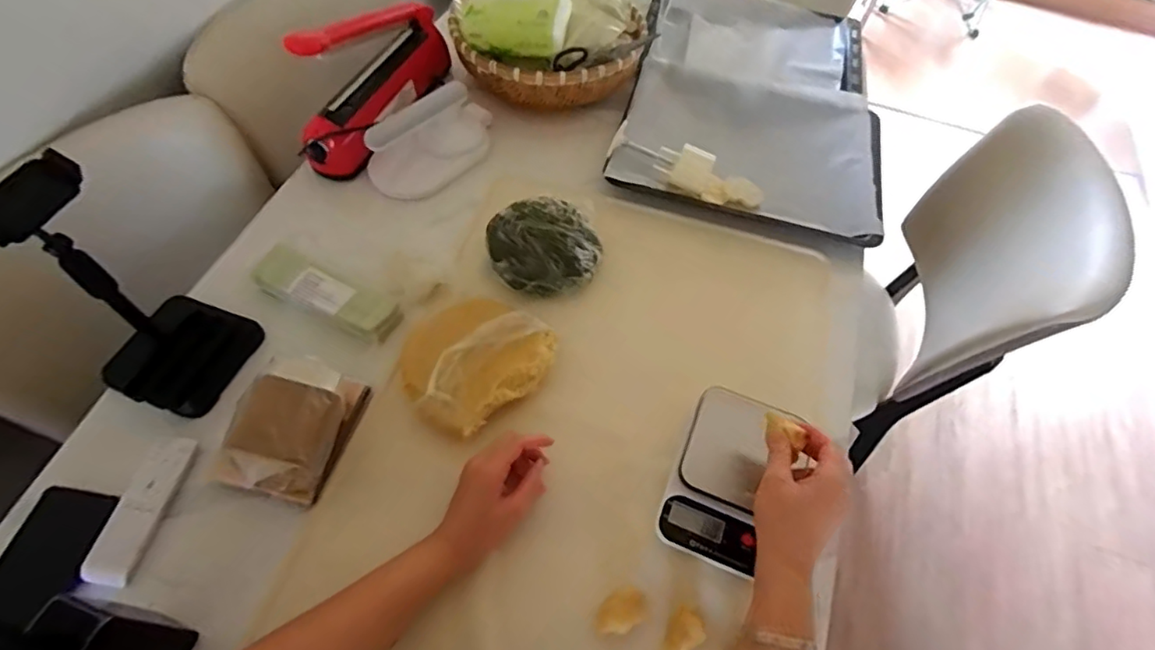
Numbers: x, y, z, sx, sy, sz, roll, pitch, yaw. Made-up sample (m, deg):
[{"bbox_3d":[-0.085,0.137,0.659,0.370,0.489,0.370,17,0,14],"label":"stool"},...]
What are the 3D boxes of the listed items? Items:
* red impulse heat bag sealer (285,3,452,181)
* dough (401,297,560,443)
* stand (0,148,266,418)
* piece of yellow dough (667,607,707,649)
[{"bbox_3d":[-0.276,-0.364,0.788,0.074,0.167,0.310,20,59,8],"label":"red impulse heat bag sealer"},{"bbox_3d":[-0.112,0.031,0.623,0.161,0.040,0.141,-35,67,-23],"label":"dough"},{"bbox_3d":[-0.428,-0.027,0.533,0.110,0.264,0.121,19,59,8],"label":"stand"},{"bbox_3d":[0.096,0.281,0.510,0.028,0.020,0.044,24,60,10],"label":"piece of yellow dough"}]

